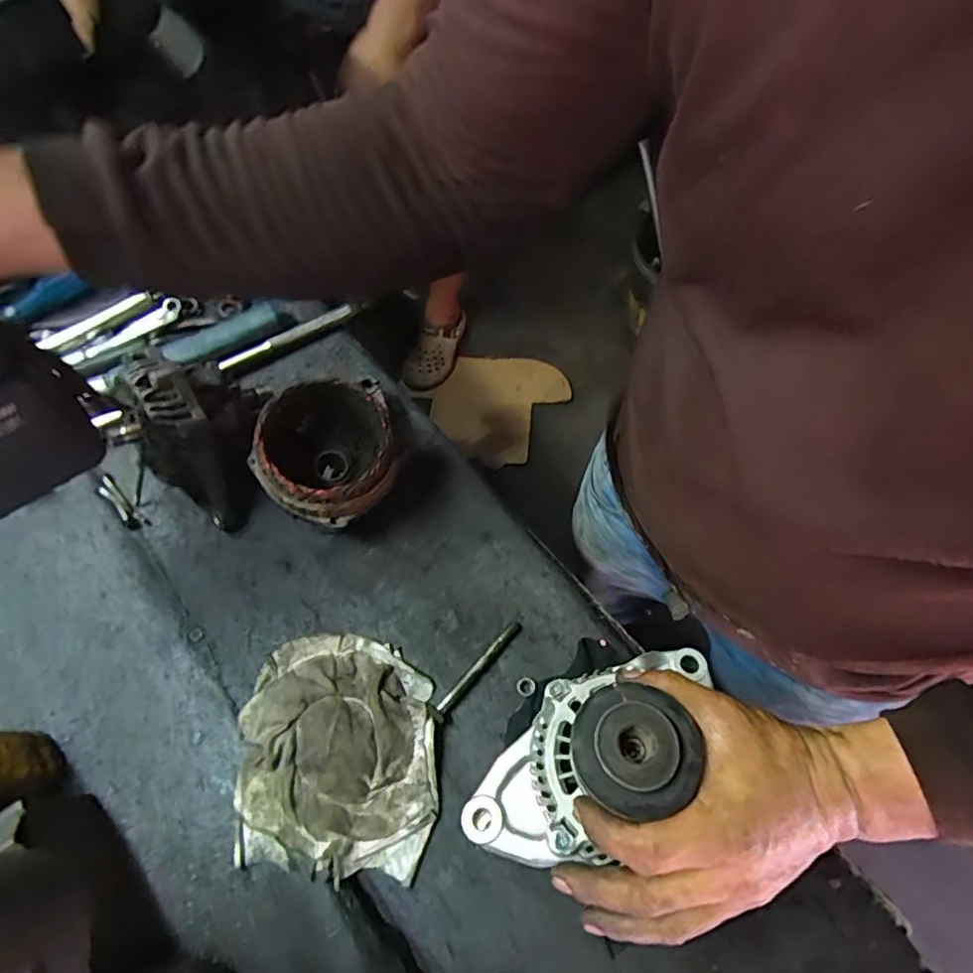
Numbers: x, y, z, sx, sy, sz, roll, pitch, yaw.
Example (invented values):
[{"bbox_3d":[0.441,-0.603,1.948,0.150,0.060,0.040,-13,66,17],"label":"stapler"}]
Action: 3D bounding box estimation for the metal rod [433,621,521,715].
[{"bbox_3d":[-0.006,0.153,0.475,0.010,0.010,0.098,40,73,18],"label":"metal rod"}]

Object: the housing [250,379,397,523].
[{"bbox_3d":[-0.133,-0.020,0.485,0.103,0.116,0.107,19,67,5],"label":"housing"}]

